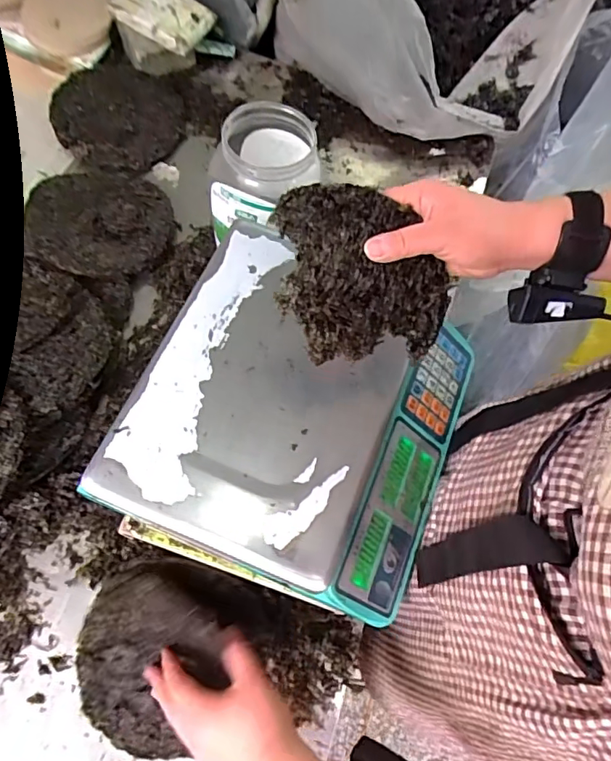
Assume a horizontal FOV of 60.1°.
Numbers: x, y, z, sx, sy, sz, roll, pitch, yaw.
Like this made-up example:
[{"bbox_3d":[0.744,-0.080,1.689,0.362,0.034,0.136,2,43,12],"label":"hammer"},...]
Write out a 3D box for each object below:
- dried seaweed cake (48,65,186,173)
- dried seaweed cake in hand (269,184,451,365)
[{"bbox_3d":[-0.296,-0.422,0.846,0.196,0.016,0.204,-7,75,-15],"label":"dried seaweed cake"},{"bbox_3d":[0.049,-0.083,0.428,0.150,0.010,0.132,-2,111,-19],"label":"dried seaweed cake in hand"}]

